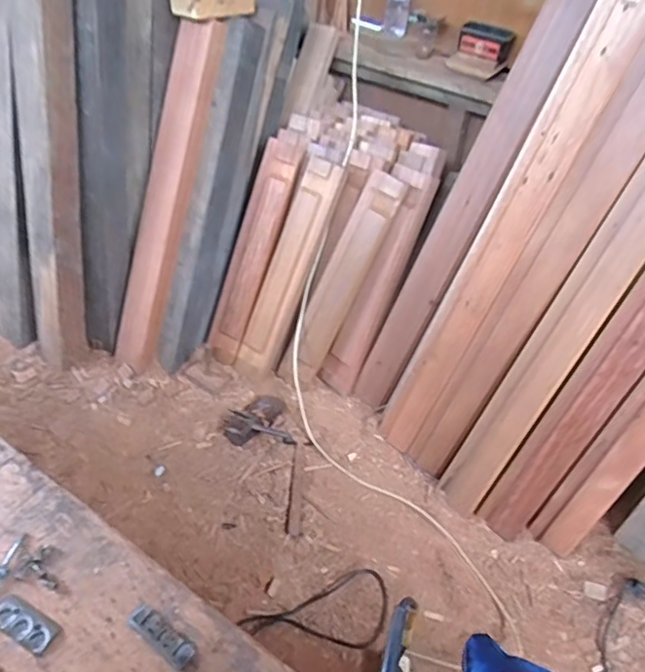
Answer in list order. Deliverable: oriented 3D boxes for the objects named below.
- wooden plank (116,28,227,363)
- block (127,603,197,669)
[{"bbox_3d":[-0.429,-0.344,1.513,0.149,0.943,0.050,27,23,21],"label":"wooden plank"},{"bbox_3d":[-0.179,0.331,0.621,0.088,0.009,0.028,29,49,22],"label":"block"}]

